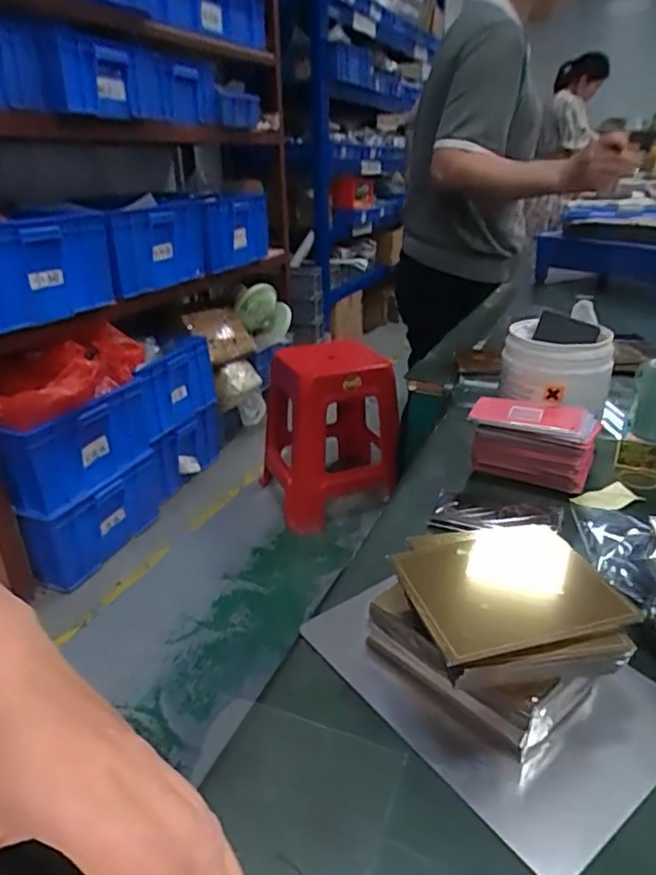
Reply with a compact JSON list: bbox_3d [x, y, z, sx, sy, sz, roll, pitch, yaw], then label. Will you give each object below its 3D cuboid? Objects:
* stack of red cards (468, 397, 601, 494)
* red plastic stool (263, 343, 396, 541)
[{"bbox_3d":[0.173,0.005,0.507,0.096,0.058,0.067,11,28,23],"label":"stack of red cards"},{"bbox_3d":[0.001,-0.028,1.864,0.406,0.473,0.428,-6,27,-9],"label":"red plastic stool"}]

